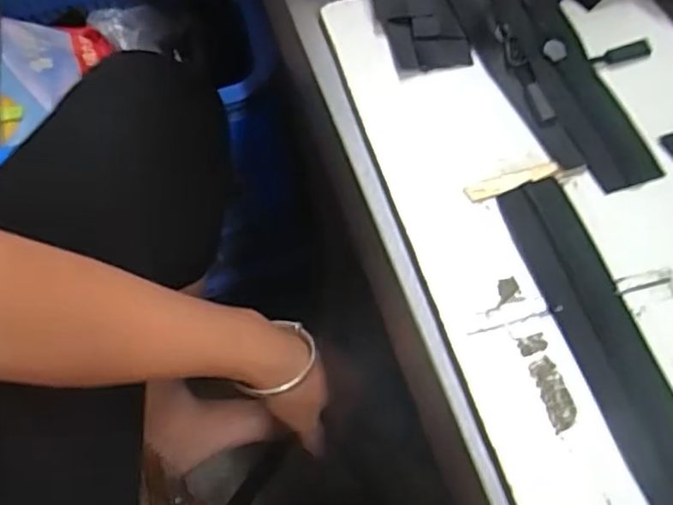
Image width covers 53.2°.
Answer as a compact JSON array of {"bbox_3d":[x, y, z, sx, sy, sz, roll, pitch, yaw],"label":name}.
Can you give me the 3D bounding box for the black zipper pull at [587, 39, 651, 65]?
[{"bbox_3d":[0.151,-0.105,0.354,0.035,0.004,0.009,-17,61,-3],"label":"black zipper pull"}]

